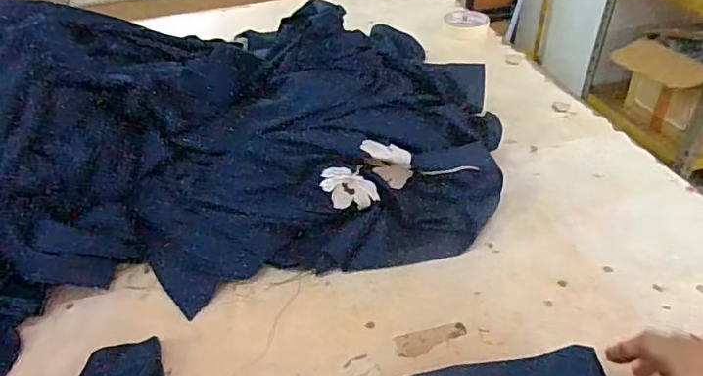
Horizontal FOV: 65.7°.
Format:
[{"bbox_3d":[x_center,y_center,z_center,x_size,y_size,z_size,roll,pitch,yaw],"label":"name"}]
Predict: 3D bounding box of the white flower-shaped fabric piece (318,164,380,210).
[{"bbox_3d":[-0.002,0.000,0.583,0.059,0.045,0.010,-2,-3,-4],"label":"white flower-shaped fabric piece"}]

